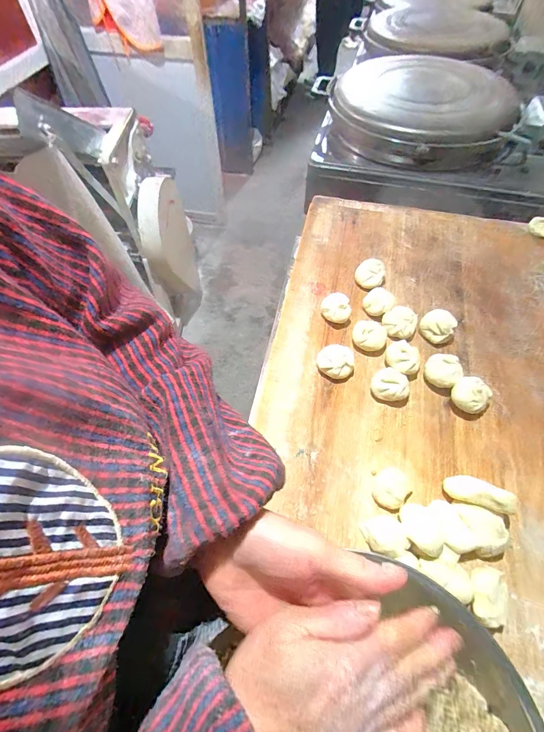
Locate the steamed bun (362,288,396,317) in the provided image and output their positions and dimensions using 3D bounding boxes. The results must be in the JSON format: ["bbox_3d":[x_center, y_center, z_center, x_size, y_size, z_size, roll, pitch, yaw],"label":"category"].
[{"bbox_3d":[0.177,-0.105,0.555,0.048,0.033,0.039,27,63,16],"label":"steamed bun"}]

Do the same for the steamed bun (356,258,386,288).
[{"bbox_3d":[0.176,-0.164,0.600,0.051,0.033,0.054,18,61,11],"label":"steamed bun"}]

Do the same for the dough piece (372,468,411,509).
[{"bbox_3d":[0.147,0.151,0.409,0.038,0.031,0.041,0,59,0],"label":"dough piece"}]

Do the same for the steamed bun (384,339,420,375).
[{"bbox_3d":[0.195,-0.010,0.499,0.048,0.034,0.049,12,60,8],"label":"steamed bun"}]

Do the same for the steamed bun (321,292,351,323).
[{"bbox_3d":[0.105,-0.093,0.547,0.049,0.035,0.045,18,61,11],"label":"steamed bun"}]

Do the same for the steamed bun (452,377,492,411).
[{"bbox_3d":[0.276,0.041,0.464,0.048,0.039,0.043,-30,63,-16],"label":"steamed bun"}]

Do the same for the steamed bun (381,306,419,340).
[{"bbox_3d":[0.203,-0.068,0.533,0.051,0.032,0.044,32,64,18],"label":"steamed bun"}]

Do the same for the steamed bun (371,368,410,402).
[{"bbox_3d":[0.169,0.026,0.476,0.049,0.032,0.042,22,62,13],"label":"steamed bun"}]

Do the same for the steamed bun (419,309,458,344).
[{"bbox_3d":[0.260,-0.061,0.527,0.051,0.040,0.042,32,64,18],"label":"steamed bun"}]

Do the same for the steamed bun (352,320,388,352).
[{"bbox_3d":[0.151,-0.047,0.520,0.050,0.037,0.045,7,59,5],"label":"steamed bun"}]

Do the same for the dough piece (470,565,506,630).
[{"bbox_3d":[0.226,0.243,0.354,0.037,0.035,0.055,25,62,15],"label":"dough piece"}]

